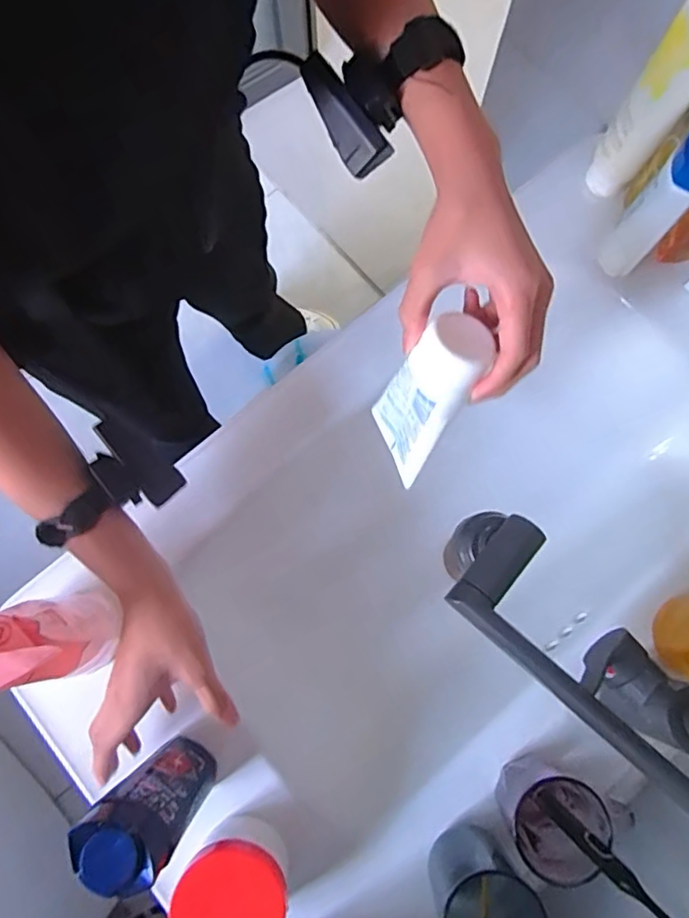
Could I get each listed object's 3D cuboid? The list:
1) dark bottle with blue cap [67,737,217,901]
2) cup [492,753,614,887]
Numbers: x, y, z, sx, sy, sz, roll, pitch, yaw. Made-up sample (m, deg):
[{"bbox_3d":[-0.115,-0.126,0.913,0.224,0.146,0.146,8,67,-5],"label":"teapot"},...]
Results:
[{"bbox_3d":[-0.128,0.235,0.397,0.052,0.169,0.033,44,83,8],"label":"dark bottle with blue cap"},{"bbox_3d":[0.158,0.272,0.446,0.070,0.065,0.068,0,79,0],"label":"cup"}]

